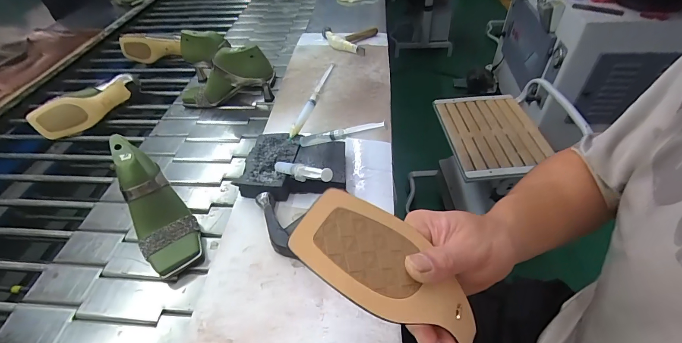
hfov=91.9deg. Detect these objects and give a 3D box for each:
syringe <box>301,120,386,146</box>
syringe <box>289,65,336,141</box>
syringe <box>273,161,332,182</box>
[{"bbox_3d":[-0.002,-0.059,0.516,0.151,0.019,0.013,-9,42,29],"label":"syringe"},{"bbox_3d":[-0.051,-0.124,0.581,0.011,0.022,0.156,22,77,23],"label":"syringe"},{"bbox_3d":[-0.061,0.000,0.451,0.022,0.015,0.154,-34,22,-25],"label":"syringe"}]

